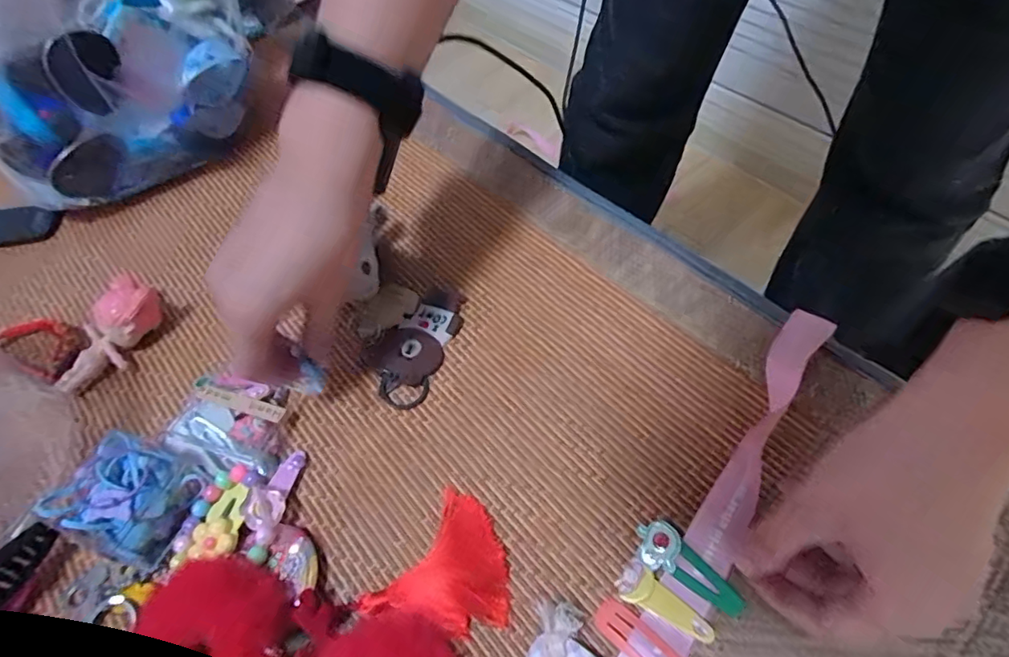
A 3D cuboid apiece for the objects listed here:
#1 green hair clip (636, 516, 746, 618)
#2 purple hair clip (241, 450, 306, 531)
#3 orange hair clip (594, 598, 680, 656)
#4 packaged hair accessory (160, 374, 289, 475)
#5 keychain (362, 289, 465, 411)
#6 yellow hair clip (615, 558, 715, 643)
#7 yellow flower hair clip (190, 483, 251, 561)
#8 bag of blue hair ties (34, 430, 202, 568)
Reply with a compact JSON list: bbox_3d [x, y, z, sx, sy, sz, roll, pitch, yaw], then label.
[{"bbox_3d":[0.090,0.117,0.258,0.056,0.011,0.021,37,63,12],"label":"green hair clip"},{"bbox_3d":[-0.128,0.091,0.300,0.019,0.011,0.048,12,43,13],"label":"purple hair clip"},{"bbox_3d":[0.067,0.150,0.244,0.017,0.007,0.058,-40,63,-21],"label":"orange hair clip"},{"bbox_3d":[-0.168,0.054,0.325,0.066,0.016,0.054,7,58,8],"label":"packaged hair accessory"},{"bbox_3d":[-0.059,0.008,0.351,0.047,0.011,0.088,19,60,15],"label":"keychain"},{"bbox_3d":[0.075,0.133,0.252,0.046,0.005,0.018,38,67,24],"label":"yellow hair clip"},{"bbox_3d":[-0.155,0.104,0.290,0.024,0.005,0.041,7,58,8],"label":"yellow flower hair clip"},{"bbox_3d":[-0.203,0.091,0.287,0.047,0.034,0.052,19,60,15],"label":"bag of blue hair ties"}]

